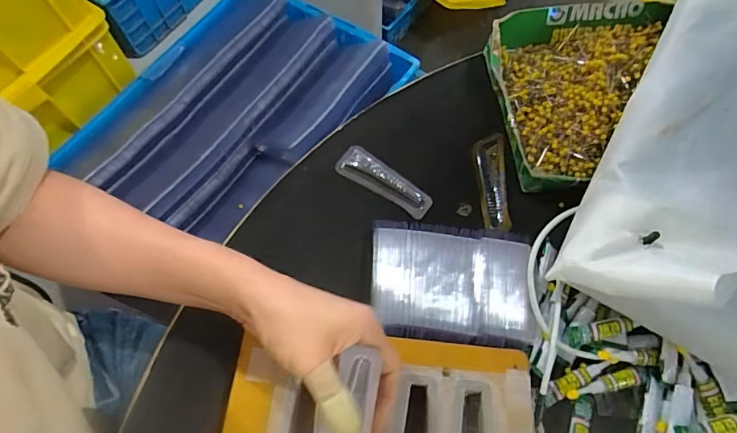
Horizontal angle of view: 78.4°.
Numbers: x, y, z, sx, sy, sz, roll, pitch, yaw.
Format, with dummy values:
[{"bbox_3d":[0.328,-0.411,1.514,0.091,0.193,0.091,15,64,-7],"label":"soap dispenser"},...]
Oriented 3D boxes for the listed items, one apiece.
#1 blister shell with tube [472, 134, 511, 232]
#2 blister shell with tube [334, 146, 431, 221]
[{"bbox_3d":[0.122,-0.033,0.445,0.028,0.016,0.110,0,66,1],"label":"blister shell with tube"},{"bbox_3d":[0.016,-0.035,0.455,0.103,0.019,0.031,32,70,14],"label":"blister shell with tube"}]

